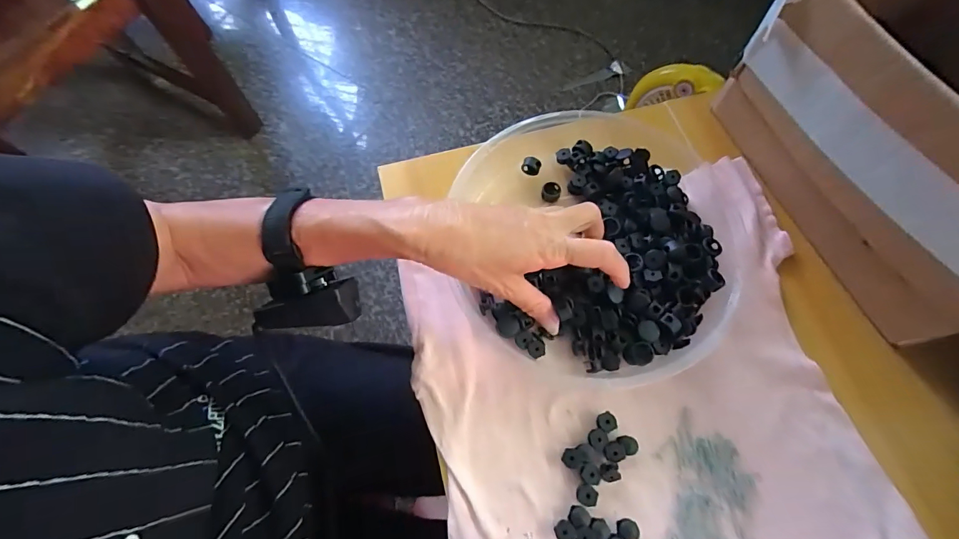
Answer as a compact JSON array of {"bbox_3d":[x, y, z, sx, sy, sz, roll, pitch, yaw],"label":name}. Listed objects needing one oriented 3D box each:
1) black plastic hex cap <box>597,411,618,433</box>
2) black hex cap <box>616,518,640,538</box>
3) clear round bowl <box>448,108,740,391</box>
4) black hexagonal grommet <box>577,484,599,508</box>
[{"bbox_3d":[0.093,0.112,0.305,0.013,0.004,0.013,-20,70,-7],"label":"black plastic hex cap"},{"bbox_3d":[0.101,0.176,0.281,0.014,0.005,0.013,22,71,8],"label":"black hex cap"},{"bbox_3d":[0.098,-0.025,0.350,0.222,0.041,0.233,0,69,0],"label":"clear round bowl"},{"bbox_3d":[0.075,0.157,0.288,0.015,0.007,0.013,31,72,11],"label":"black hexagonal grommet"}]

